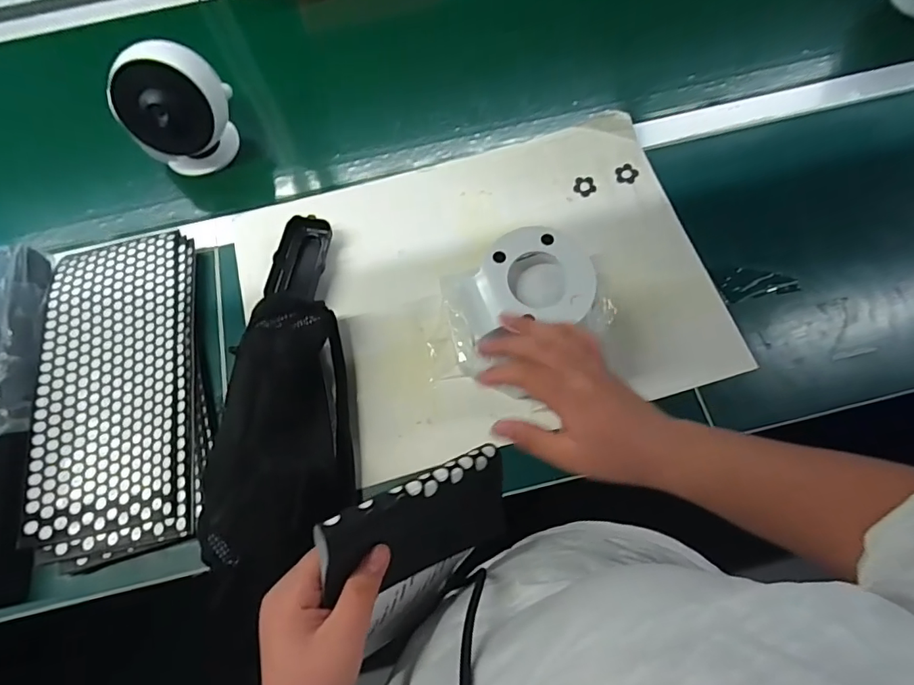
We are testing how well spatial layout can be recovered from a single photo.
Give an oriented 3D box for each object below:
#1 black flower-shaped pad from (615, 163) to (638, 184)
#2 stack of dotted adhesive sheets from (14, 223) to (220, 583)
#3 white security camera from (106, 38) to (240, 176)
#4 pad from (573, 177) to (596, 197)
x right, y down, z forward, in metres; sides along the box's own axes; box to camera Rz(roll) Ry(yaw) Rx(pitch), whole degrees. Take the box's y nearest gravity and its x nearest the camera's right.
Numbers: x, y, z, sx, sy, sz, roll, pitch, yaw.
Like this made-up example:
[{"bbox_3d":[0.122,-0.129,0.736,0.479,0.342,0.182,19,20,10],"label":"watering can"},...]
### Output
[{"bbox_3d":[0.202,-0.201,0.596,0.025,0.004,0.029,28,72,10],"label":"black flower-shaped pad"},{"bbox_3d":[-0.341,0.037,0.512,0.156,0.024,0.340,-11,70,-4],"label":"stack of dotted adhesive sheets"},{"bbox_3d":[-0.329,-0.271,0.590,0.116,0.137,0.071,-4,70,-1],"label":"white security camera"},{"bbox_3d":[0.153,-0.185,0.595,0.026,0.004,0.029,2,70,1],"label":"pad"}]

